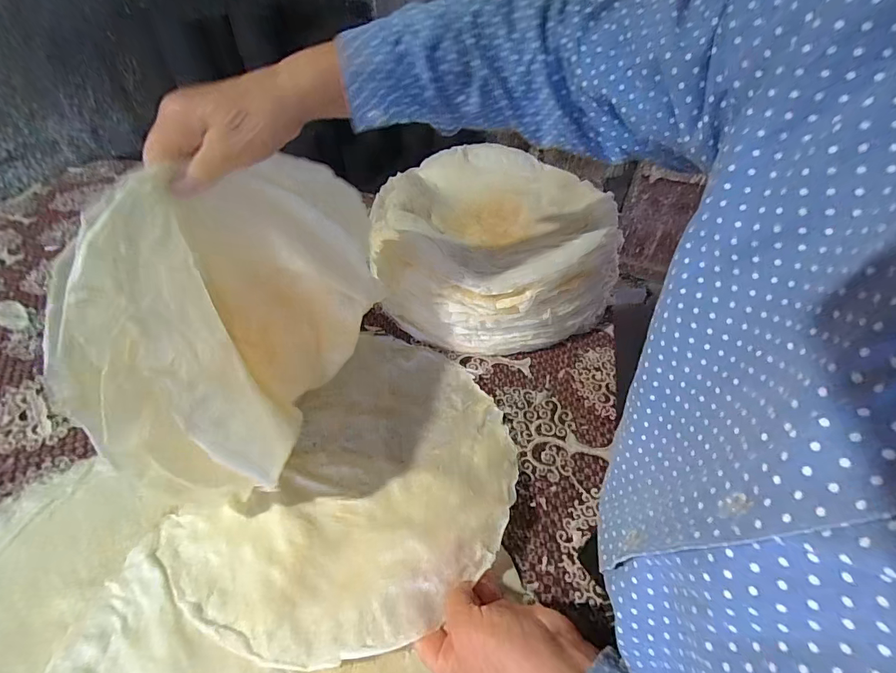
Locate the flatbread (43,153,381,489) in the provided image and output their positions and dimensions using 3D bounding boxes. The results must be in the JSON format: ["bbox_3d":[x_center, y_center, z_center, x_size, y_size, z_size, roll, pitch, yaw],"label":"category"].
[{"bbox_3d":[-0.171,-0.023,0.355,0.123,0.202,0.271,15,47,12],"label":"flatbread"}]

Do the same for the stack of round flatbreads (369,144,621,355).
[{"bbox_3d":[0.062,-0.133,0.602,0.328,0.134,0.318,-4,46,-6],"label":"stack of round flatbreads"}]

